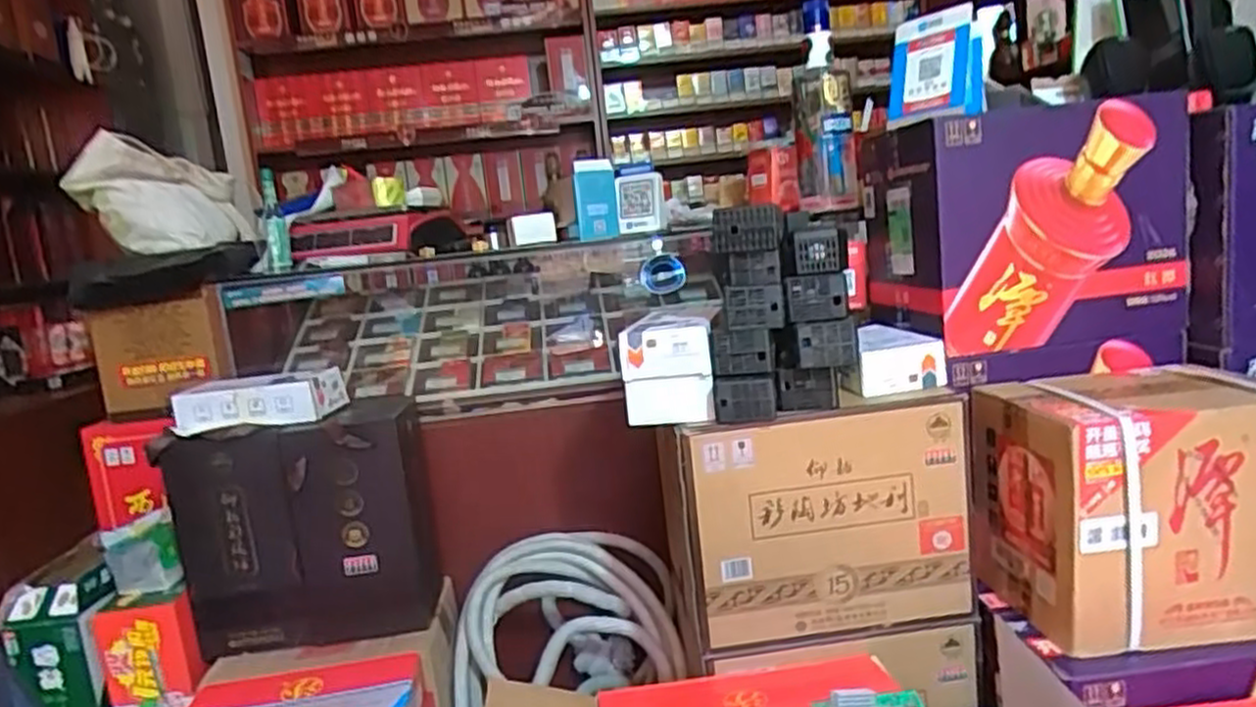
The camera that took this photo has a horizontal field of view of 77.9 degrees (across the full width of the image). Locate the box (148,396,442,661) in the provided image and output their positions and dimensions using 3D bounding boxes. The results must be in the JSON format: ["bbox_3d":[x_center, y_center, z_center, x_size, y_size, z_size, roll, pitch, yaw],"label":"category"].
[{"bbox_3d":[-0.512,0.277,1.259,0.387,0.348,0.149,-8,10,-6],"label":"box"}]

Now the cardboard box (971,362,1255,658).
[{"bbox_3d":[0.653,0.186,1.001,0.311,0.284,0.243,-7,10,-4],"label":"cardboard box"}]

